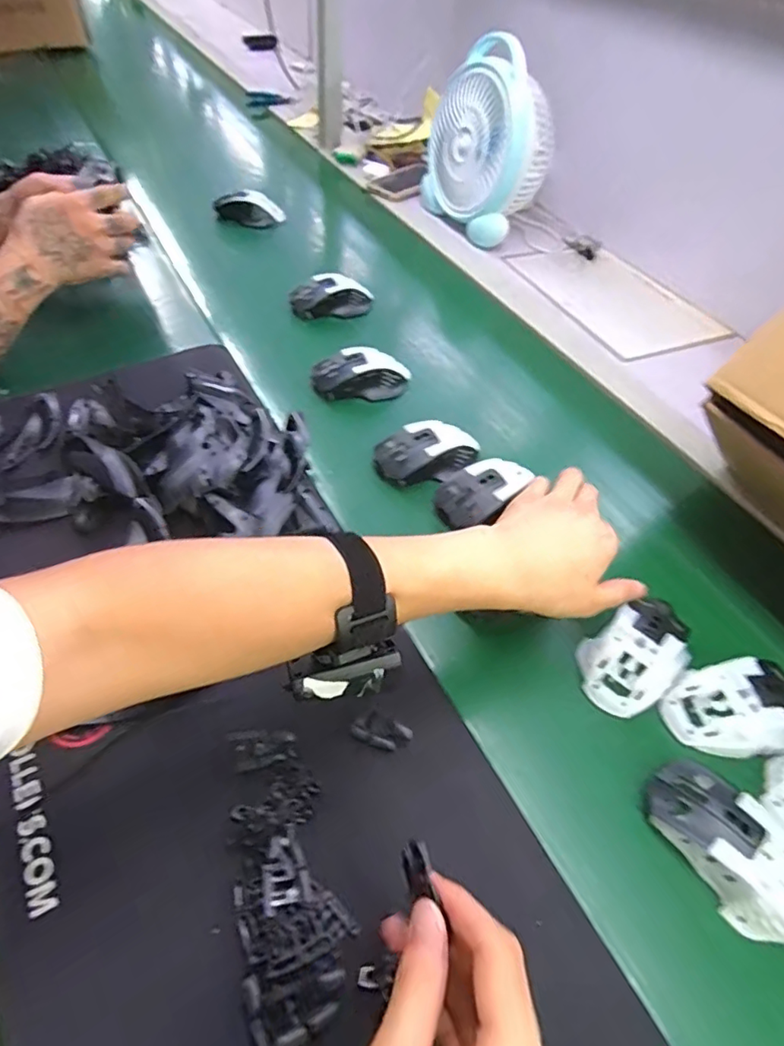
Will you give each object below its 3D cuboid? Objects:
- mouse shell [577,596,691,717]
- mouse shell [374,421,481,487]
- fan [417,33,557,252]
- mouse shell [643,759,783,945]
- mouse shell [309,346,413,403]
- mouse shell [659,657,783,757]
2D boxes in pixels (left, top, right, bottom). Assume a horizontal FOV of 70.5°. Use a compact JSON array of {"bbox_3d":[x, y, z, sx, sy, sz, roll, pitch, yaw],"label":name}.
[{"bbox_3d":[0.196,0.100,0.442,0.110,0.033,0.067,-30,58,-27],"label":"mouse shell"},{"bbox_3d":[0.039,-0.071,0.573,0.103,0.035,0.068,-19,54,-20],"label":"mouse shell"},{"bbox_3d":[0.156,-0.611,0.900,0.129,0.263,0.224,-22,64,-32],"label":"fan"},{"bbox_3d":[0.221,0.208,0.353,0.117,0.035,0.063,39,57,25],"label":"mouse shell"},{"bbox_3d":[-0.037,-0.177,0.658,0.118,0.041,0.061,-4,50,-9],"label":"mouse shell"},{"bbox_3d":[0.262,0.140,0.416,0.104,0.033,0.063,-6,50,-11],"label":"mouse shell"}]

